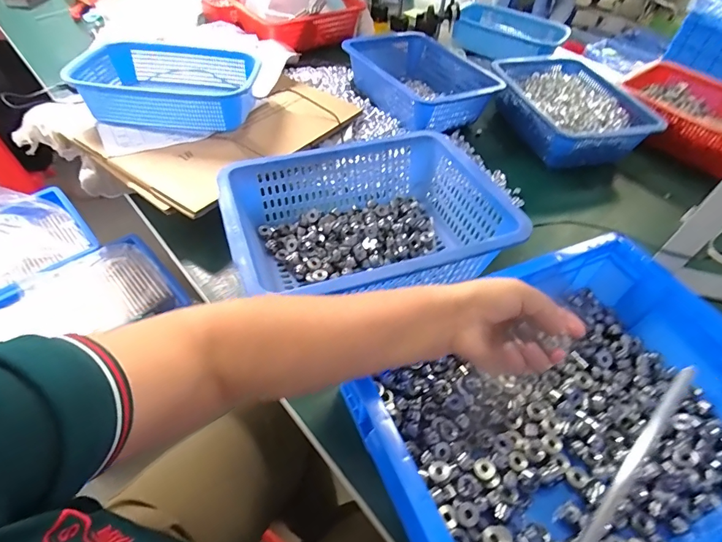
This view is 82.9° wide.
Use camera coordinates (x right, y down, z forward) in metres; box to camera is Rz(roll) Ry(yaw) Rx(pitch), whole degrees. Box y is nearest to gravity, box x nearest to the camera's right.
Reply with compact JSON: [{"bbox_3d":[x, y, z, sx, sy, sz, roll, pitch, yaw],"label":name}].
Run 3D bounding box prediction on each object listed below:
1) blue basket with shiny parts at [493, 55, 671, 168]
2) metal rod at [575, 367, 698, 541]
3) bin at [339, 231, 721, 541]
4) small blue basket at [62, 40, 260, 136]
[{"bbox_3d":[0.430,-0.334,0.854,0.230,0.088,0.302,-11,52,-13],"label":"blue basket with shiny parts"},{"bbox_3d":[0.126,0.177,0.244,0.009,0.013,0.303,37,75,23],"label":"metal rod"},{"bbox_3d":[0.218,0.138,0.422,0.406,0.101,0.300,-18,54,-19],"label":"bin"},{"bbox_3d":[-0.335,-0.329,0.722,0.307,0.071,0.203,4,50,-2],"label":"small blue basket"}]

